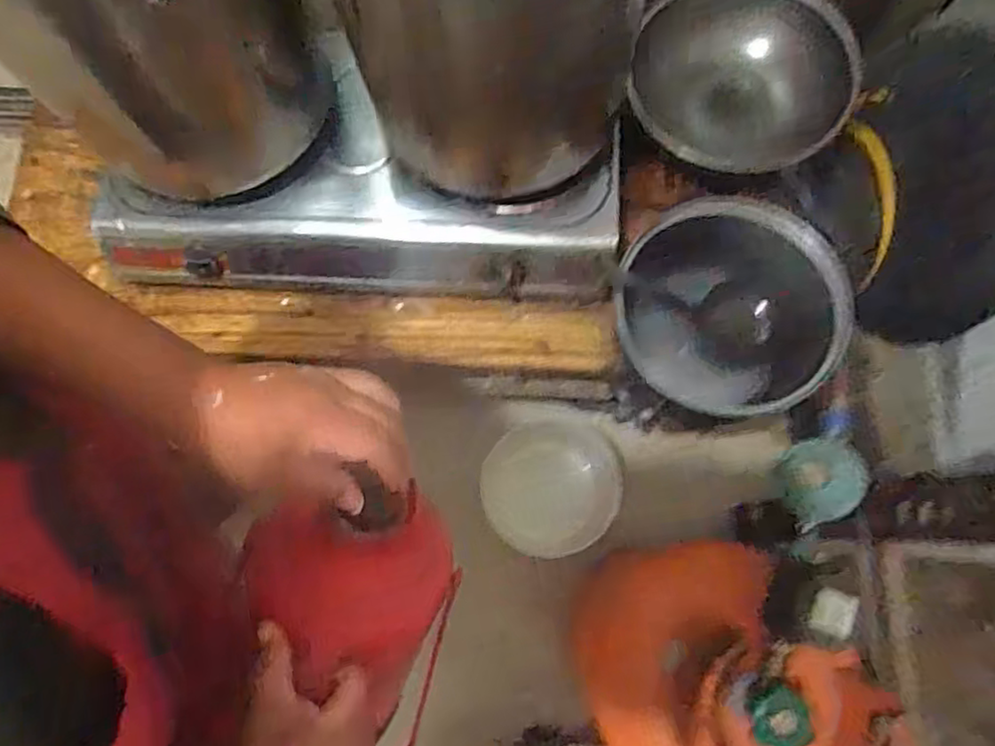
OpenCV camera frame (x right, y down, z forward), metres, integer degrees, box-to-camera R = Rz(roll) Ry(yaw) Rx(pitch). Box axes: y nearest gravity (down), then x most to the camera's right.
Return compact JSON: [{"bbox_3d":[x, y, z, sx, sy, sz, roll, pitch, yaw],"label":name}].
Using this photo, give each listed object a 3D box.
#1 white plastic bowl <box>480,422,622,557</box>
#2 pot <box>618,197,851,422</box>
[{"bbox_3d":[0.101,0.207,1.222,0.255,0.085,0.241,0,76,2],"label":"white plastic bowl"},{"bbox_3d":[0.304,-0.080,0.888,0.269,0.200,0.264,0,76,2],"label":"pot"}]

